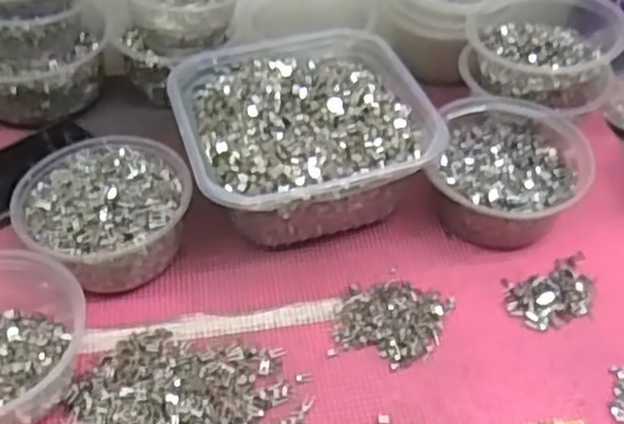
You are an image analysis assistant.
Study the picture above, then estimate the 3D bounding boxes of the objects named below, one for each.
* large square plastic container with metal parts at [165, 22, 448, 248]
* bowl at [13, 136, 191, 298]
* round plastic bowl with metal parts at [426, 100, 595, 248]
[{"bbox_3d":[-0.012,-0.064,0.568,0.168,0.073,0.196,-14,47,-11],"label":"large square plastic container with metal parts"},{"bbox_3d":[-0.141,0.001,0.518,0.109,0.061,0.115,-1,46,1],"label":"bowl"},{"bbox_3d":[0.142,-0.029,0.540,0.101,0.059,0.116,11,48,12],"label":"round plastic bowl with metal parts"}]

